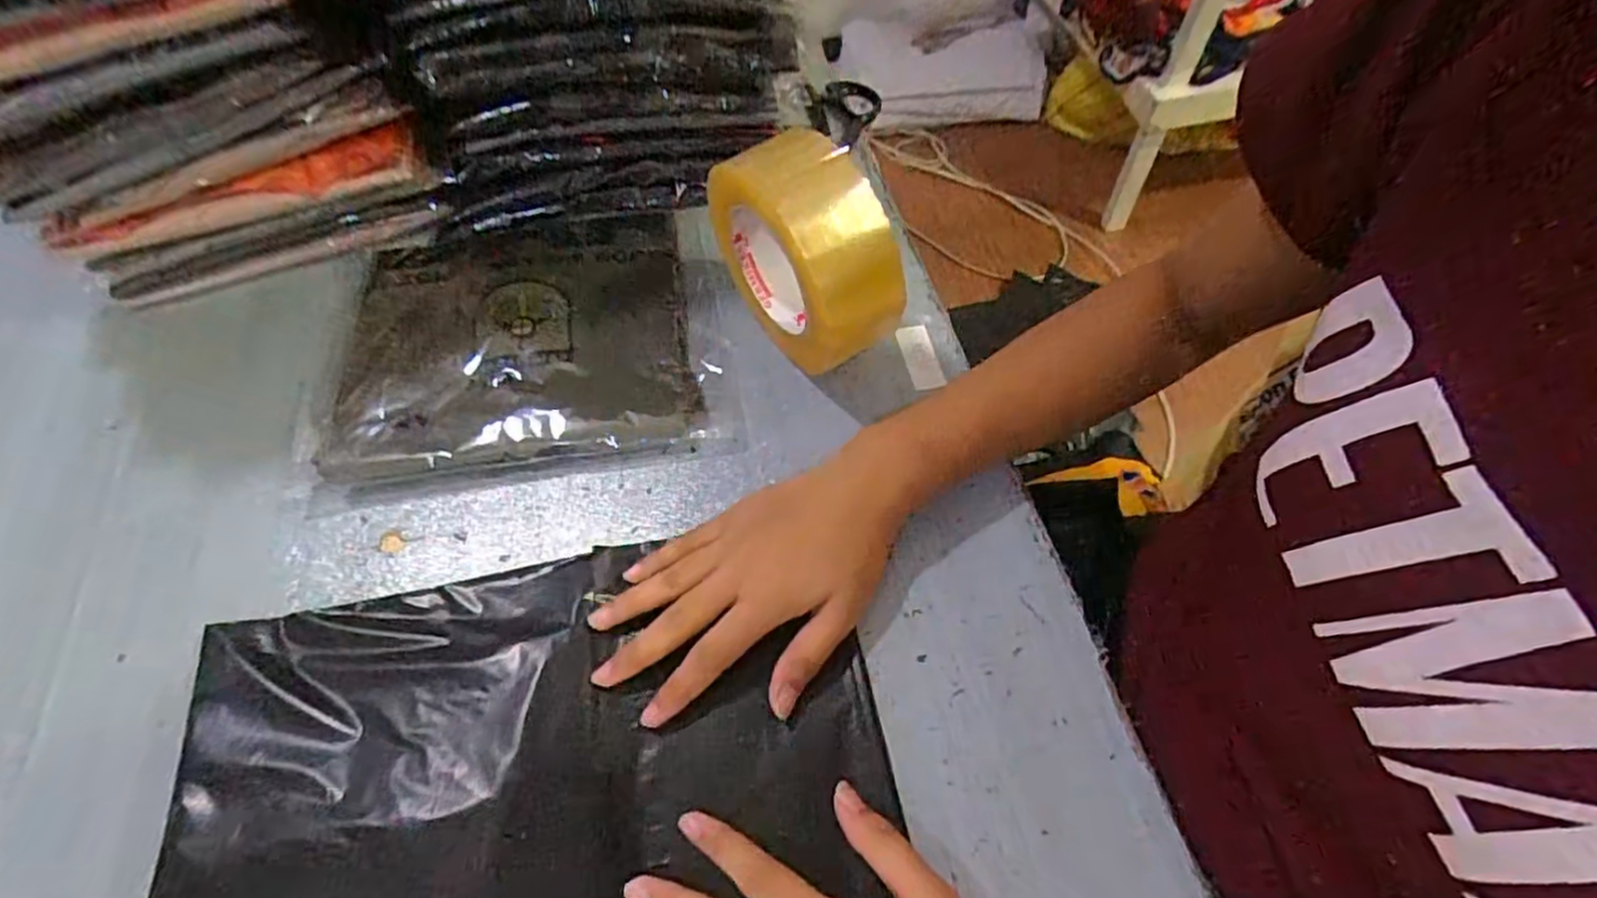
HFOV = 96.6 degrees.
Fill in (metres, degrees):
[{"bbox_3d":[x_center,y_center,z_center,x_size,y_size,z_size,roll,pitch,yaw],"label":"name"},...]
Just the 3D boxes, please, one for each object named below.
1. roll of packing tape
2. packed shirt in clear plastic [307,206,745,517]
[{"bbox_3d":[0.006,-0.104,0.406,0.060,0.125,0.116,-32,63,-17],"label":"roll of packing tape"},{"bbox_3d":[-0.164,-0.077,0.457,0.243,0.020,0.211,-7,59,-3],"label":"packed shirt in clear plastic"}]

